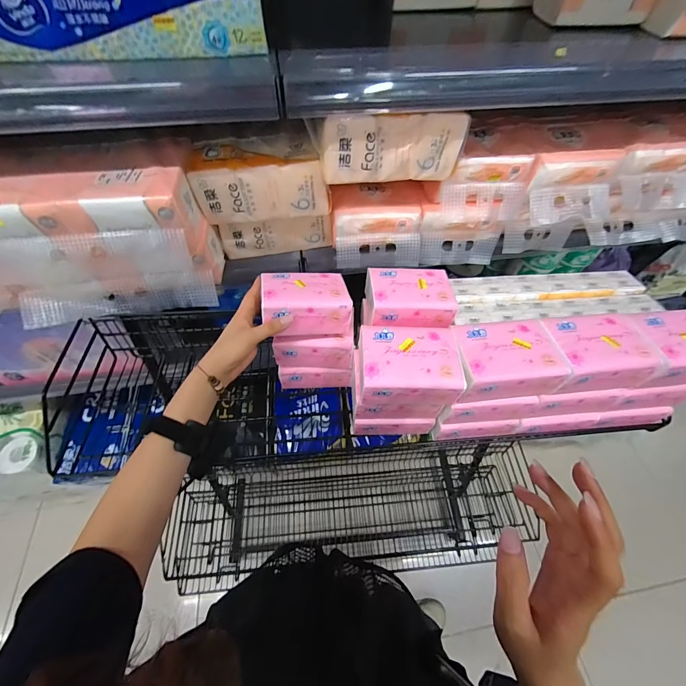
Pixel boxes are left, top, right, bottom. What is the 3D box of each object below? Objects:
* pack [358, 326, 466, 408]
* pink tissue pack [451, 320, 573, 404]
[{"bbox_3d":[0.079,0.031,0.409,0.120,0.064,0.087,1,58,-2],"label":"pack"},{"bbox_3d":[0.202,0.021,0.410,0.122,0.051,0.091,-3,59,-4],"label":"pink tissue pack"}]

